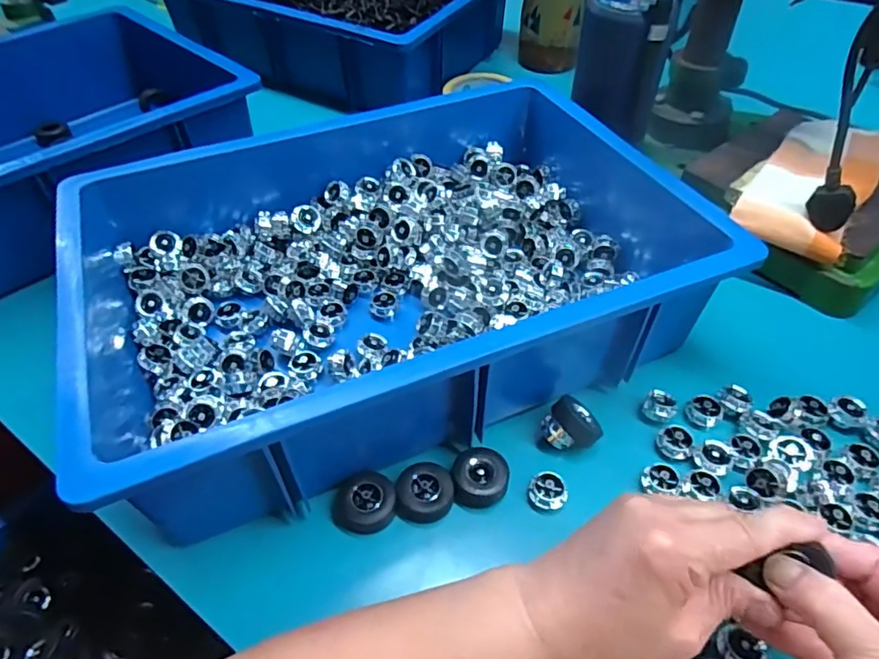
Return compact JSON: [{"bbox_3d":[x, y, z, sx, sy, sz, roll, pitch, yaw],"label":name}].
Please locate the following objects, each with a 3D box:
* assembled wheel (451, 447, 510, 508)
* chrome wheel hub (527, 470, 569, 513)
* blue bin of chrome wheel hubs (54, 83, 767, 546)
[{"bbox_3d":[0.028,0.101,0.385,0.037,0.027,0.037,-1,49,2],"label":"assembled wheel"},{"bbox_3d":[0.072,0.109,0.378,0.023,0.019,0.023,-1,49,2],"label":"chrome wheel hub"},{"bbox_3d":[-0.047,-0.062,0.461,0.439,0.113,0.330,-21,51,-15],"label":"blue bin of chrome wheel hubs"}]

